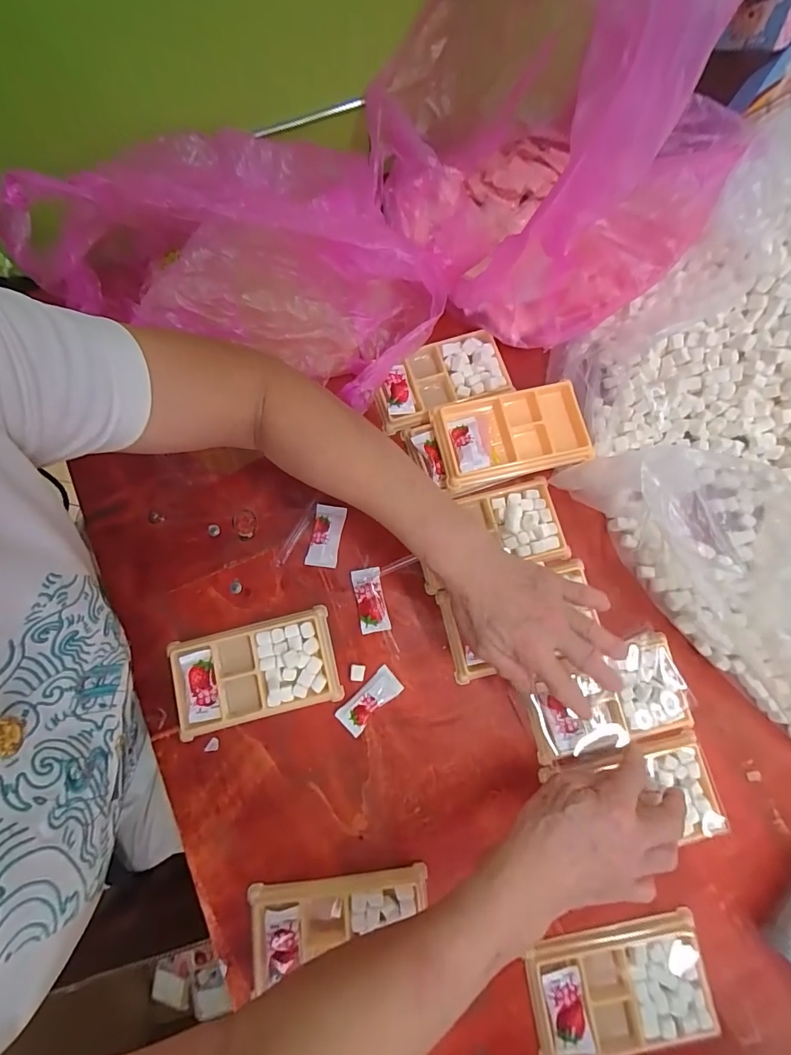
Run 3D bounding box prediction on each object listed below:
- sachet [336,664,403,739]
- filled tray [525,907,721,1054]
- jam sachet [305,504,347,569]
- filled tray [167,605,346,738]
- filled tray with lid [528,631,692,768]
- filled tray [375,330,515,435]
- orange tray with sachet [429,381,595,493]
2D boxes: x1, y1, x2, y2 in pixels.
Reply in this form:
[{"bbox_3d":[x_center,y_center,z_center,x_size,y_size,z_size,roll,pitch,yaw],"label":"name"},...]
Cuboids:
[{"bbox_3d":[-0.022,0.149,0.386,0.057,0.012,0.025,-41,81,-9],"label":"sachet"},{"bbox_3d":[0.172,0.355,0.346,0.134,0.015,0.078,-9,78,-3],"label":"filled tray"},{"bbox_3d":[-0.064,0.008,0.414,0.028,0.004,0.057,9,77,1],"label":"jam sachet"},{"bbox_3d":[-0.121,0.125,0.386,0.135,0.013,0.080,-14,78,-4],"label":"filled tray"},{"bbox_3d":[0.184,0.152,0.385,0.142,0.015,0.075,-22,79,-7],"label":"filled tray with lid"},{"bbox_3d":[0.044,-0.146,0.450,0.134,0.024,0.075,-18,78,-5],"label":"filled tray"},{"bbox_3d":[0.108,-0.087,0.419,0.137,0.023,0.080,-12,78,-4],"label":"orange tray with sachet"}]

